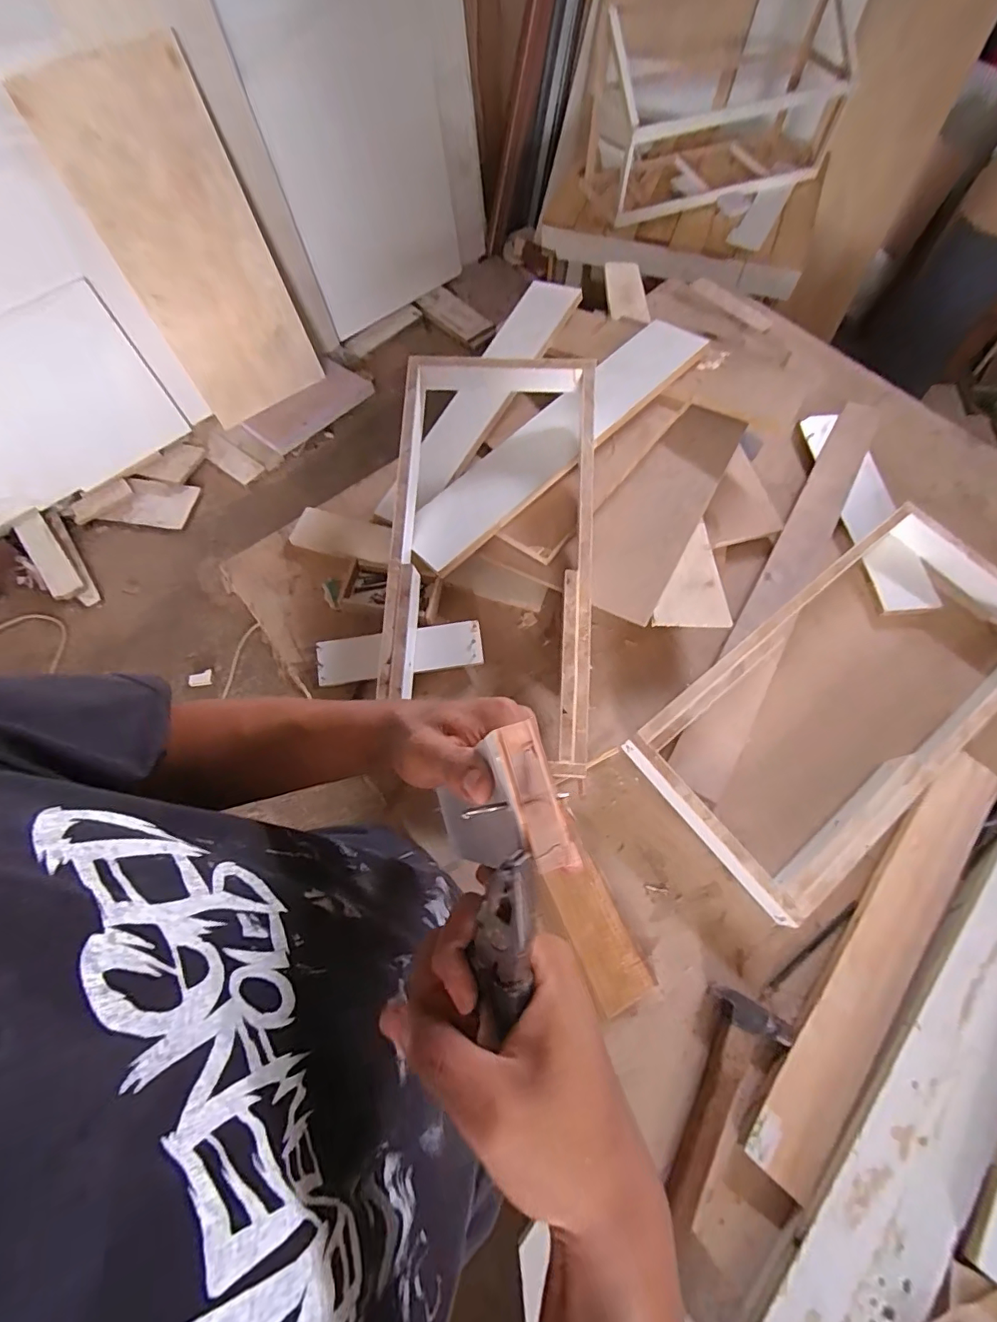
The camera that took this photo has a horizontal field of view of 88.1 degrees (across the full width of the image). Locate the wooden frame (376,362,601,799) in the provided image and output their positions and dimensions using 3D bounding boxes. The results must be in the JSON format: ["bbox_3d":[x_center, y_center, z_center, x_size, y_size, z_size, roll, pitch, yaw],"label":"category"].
[{"bbox_3d":[-0.008,-0.147,0.745,0.288,0.076,0.611,3,79,5],"label":"wooden frame"}]

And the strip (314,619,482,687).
[{"bbox_3d":[-0.146,-0.012,0.762,0.241,0.009,0.068,-8,79,-2],"label":"strip"}]

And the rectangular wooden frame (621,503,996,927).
[{"bbox_3d":[0.491,0.035,0.712,0.619,0.042,0.286,-37,71,-14],"label":"rectangular wooden frame"}]

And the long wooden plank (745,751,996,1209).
[{"bbox_3d":[0.452,0.330,0.601,0.074,0.015,0.539,37,72,16],"label":"long wooden plank"}]

